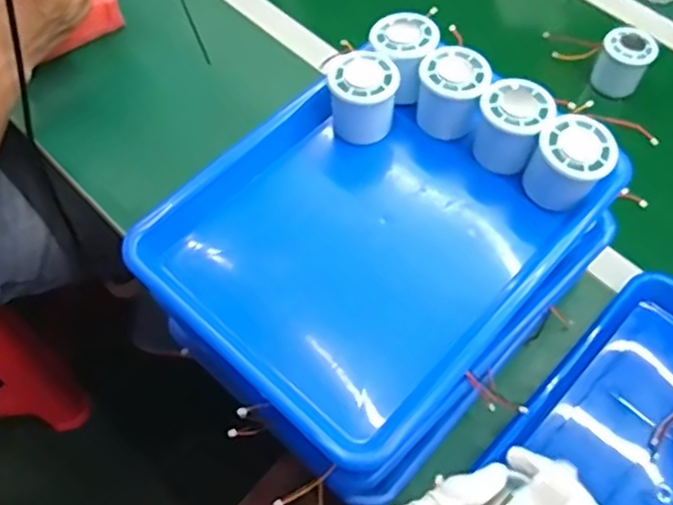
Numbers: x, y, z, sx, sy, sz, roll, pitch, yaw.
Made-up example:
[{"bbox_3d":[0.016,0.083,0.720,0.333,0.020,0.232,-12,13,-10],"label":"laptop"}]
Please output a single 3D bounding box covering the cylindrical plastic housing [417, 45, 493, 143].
[{"bbox_3d":[0.098,-0.134,0.559,0.057,0.058,0.052,0,57,0],"label":"cylindrical plastic housing"}]

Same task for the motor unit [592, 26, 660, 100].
[{"bbox_3d":[0.335,-0.221,0.769,0.058,0.063,0.053,33,63,20],"label":"motor unit"}]

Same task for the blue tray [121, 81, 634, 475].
[{"bbox_3d":[0.032,-0.014,0.533,0.253,0.064,0.318,37,65,21],"label":"blue tray"}]

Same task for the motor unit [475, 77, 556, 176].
[{"bbox_3d":[0.144,-0.103,0.538,0.052,0.053,0.054,19,59,12],"label":"motor unit"}]

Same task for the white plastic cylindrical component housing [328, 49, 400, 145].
[{"bbox_3d":[0.023,-0.131,0.557,0.055,0.057,0.050,0,57,0],"label":"white plastic cylindrical component housing"}]

